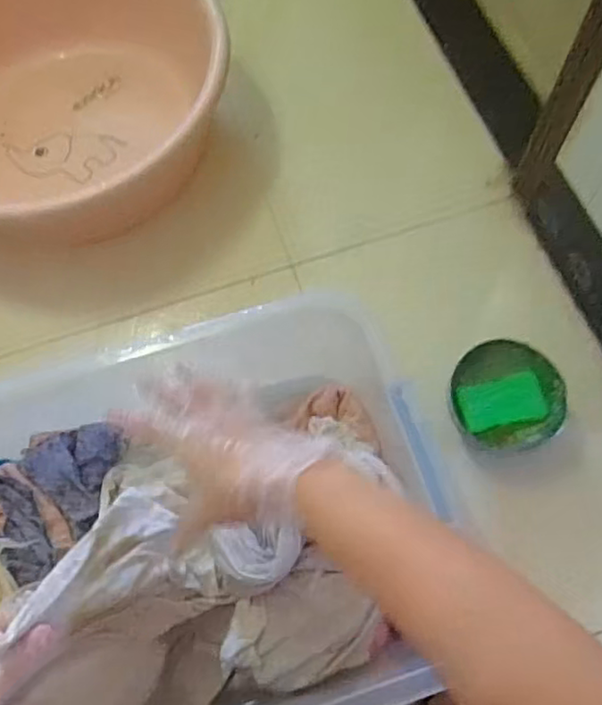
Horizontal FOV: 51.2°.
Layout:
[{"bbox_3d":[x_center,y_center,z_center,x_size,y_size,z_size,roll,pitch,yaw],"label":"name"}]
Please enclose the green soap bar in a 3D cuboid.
[{"bbox_3d":[0.254,0.064,0.799,0.100,0.032,0.061,-12,68,-3],"label":"green soap bar"}]

